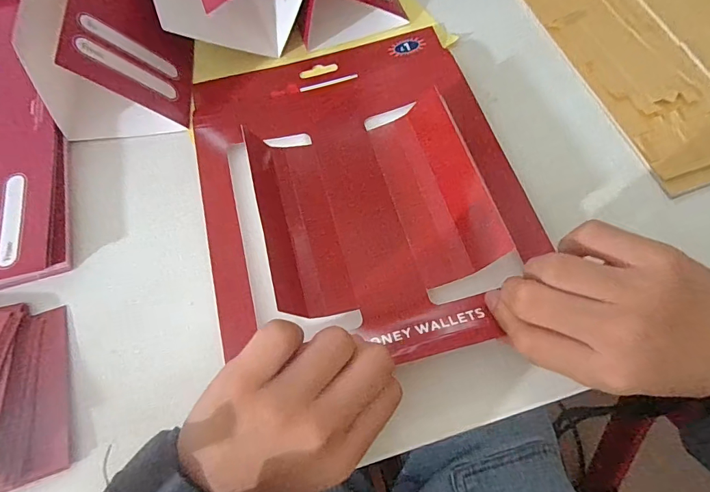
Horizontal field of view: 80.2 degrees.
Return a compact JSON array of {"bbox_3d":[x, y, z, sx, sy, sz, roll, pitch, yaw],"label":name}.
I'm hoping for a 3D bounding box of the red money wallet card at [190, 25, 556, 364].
[{"bbox_3d":[-0.001,-0.048,0.277,0.193,0.015,0.243,-15,64,-3],"label":"red money wallet card"}]

